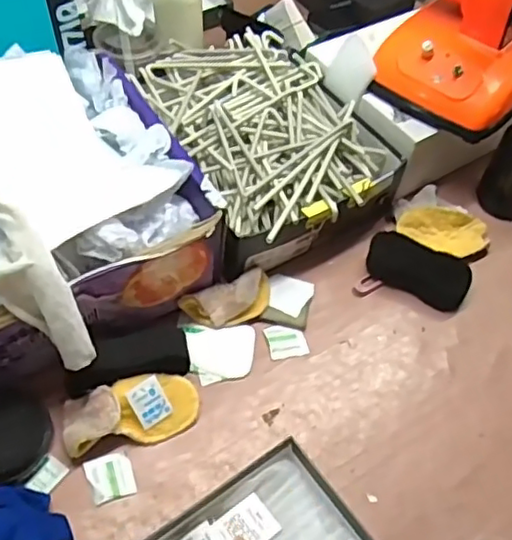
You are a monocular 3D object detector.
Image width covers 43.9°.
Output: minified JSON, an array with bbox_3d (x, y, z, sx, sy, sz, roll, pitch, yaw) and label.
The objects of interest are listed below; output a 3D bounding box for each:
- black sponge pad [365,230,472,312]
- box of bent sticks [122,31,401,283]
[{"bbox_3d":[0.201,-0.002,0.787,0.126,0.033,0.054,29,56,15],"label":"black sponge pad"},{"bbox_3d":[0.014,-0.168,0.834,0.260,0.120,0.348,-18,57,-18],"label":"box of bent sticks"}]

